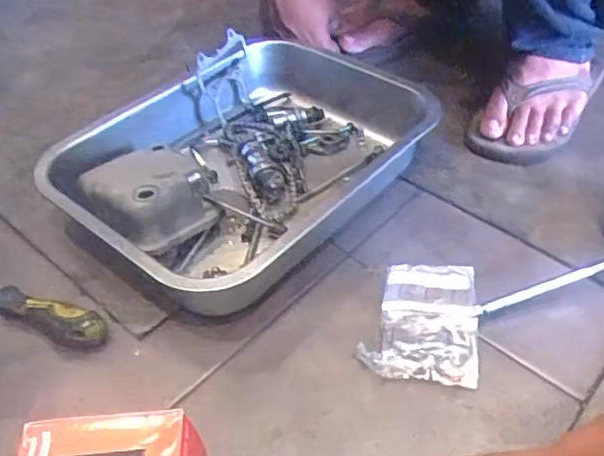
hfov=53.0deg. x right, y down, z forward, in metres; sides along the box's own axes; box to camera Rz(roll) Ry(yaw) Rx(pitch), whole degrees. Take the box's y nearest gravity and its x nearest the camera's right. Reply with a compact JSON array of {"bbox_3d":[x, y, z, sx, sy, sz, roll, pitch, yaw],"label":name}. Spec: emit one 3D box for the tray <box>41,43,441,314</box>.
[{"bbox_3d":[-0.051,-0.076,0.628,0.263,0.078,0.376,31,54,29],"label":"tray"}]

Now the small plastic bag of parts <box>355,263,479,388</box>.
[{"bbox_3d":[0.101,0.075,0.513,0.089,0.022,0.119,7,45,9],"label":"small plastic bag of parts"}]

